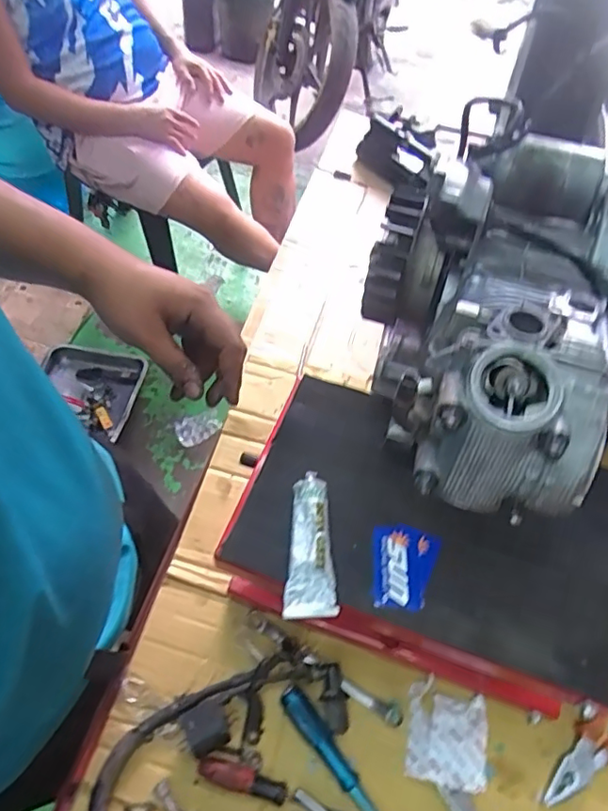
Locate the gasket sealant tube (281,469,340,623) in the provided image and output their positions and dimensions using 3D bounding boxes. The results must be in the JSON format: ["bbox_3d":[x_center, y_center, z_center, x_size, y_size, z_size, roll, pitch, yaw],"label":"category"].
[{"bbox_3d":[0.002,0.122,0.507,0.043,0.017,0.122,-2,58,-2],"label":"gasket sealant tube"}]

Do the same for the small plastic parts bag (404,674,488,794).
[{"bbox_3d":[0.144,0.331,0.576,0.076,0.009,0.090,10,58,3],"label":"small plastic parts bag"}]

